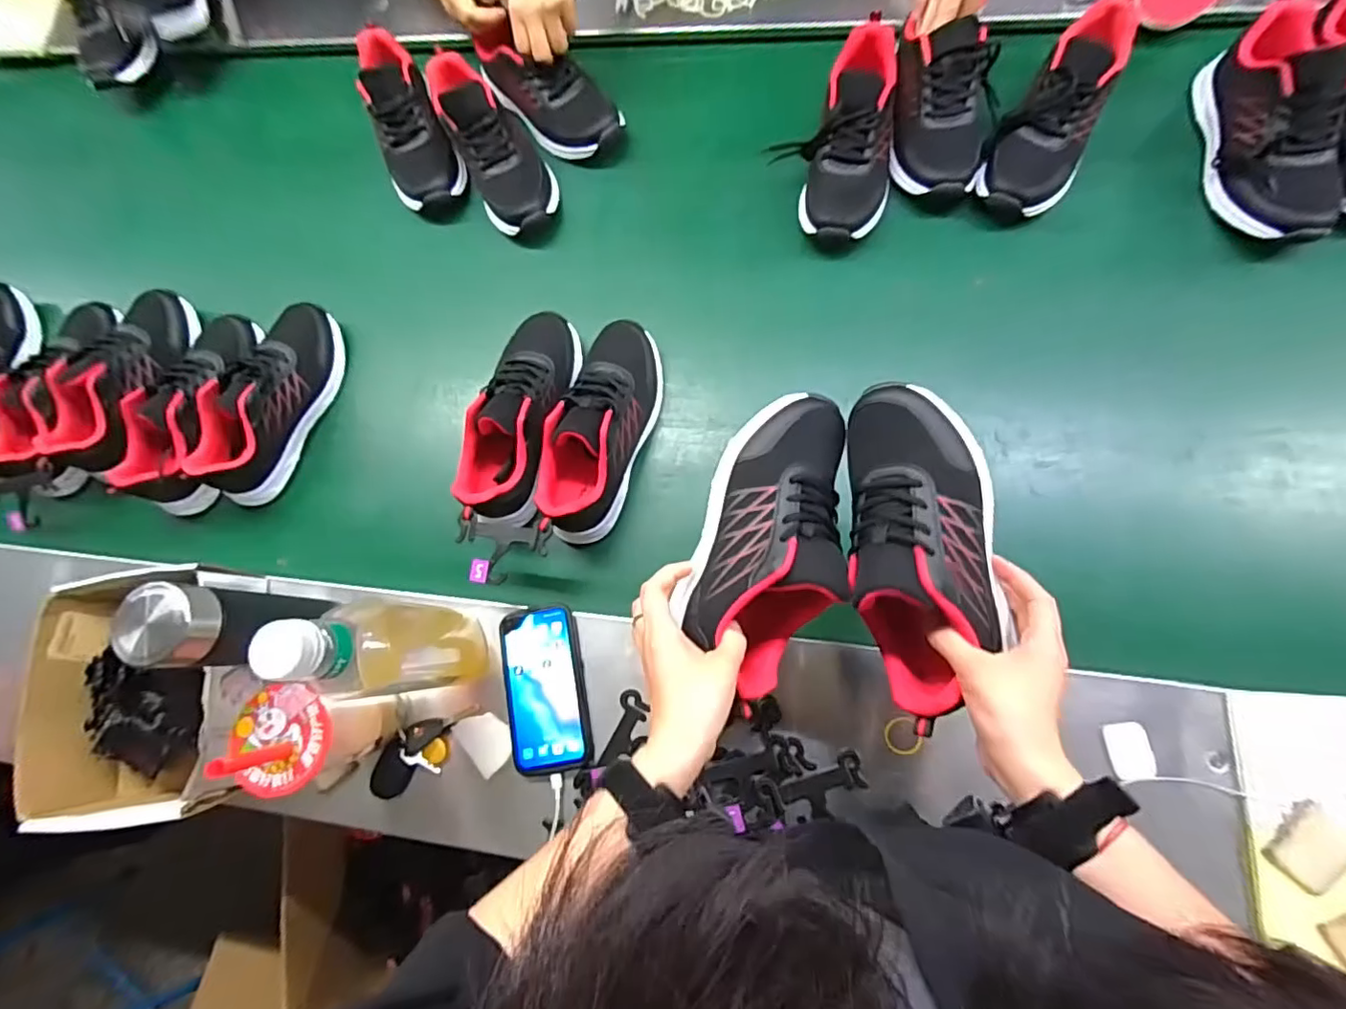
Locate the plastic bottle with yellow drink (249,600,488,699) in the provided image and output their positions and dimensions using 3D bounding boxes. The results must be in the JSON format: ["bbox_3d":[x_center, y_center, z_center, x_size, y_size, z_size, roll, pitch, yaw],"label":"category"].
[{"bbox_3d":[-0.245,0.130,0.508,0.076,0.246,0.081,-6,82,0],"label":"plastic bottle with yellow drink"}]

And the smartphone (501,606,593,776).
[{"bbox_3d":[-0.131,0.189,0.592,0.081,0.013,0.161,-11,77,5],"label":"smartphone"}]

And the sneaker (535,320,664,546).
[{"bbox_3d":[-0.078,-0.084,0.642,0.095,0.101,0.256,20,83,4],"label":"sneaker"}]

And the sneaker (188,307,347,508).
[{"bbox_3d":[-0.492,-0.130,0.692,0.095,0.082,0.246,22,83,4],"label":"sneaker"}]

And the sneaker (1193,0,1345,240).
[{"bbox_3d":[0.652,-0.402,0.612,0.099,0.088,0.241,1,82,1],"label":"sneaker"}]

